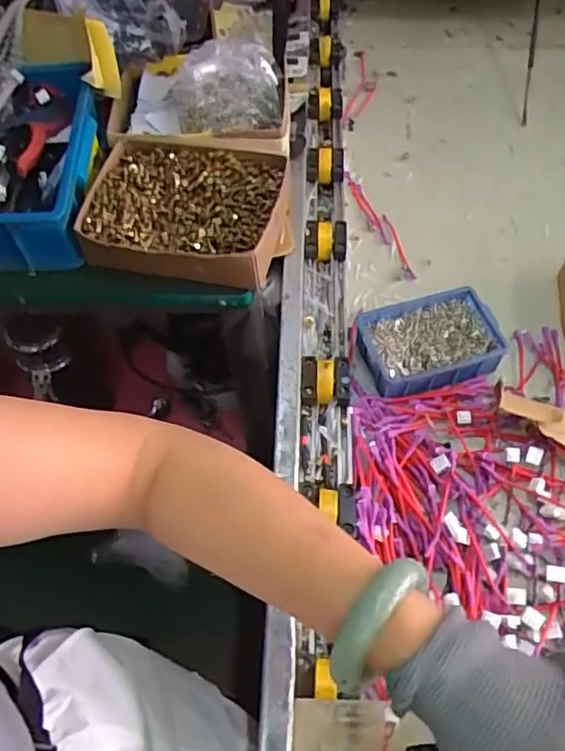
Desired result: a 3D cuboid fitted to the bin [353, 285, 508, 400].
[{"bbox_3d":[0.166,-0.038,0.690,0.152,0.043,0.103,-14,57,-6],"label":"bin"}]

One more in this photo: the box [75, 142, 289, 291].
[{"bbox_3d":[-0.113,-0.192,0.706,0.222,0.058,0.183,7,57,8],"label":"box"}]

